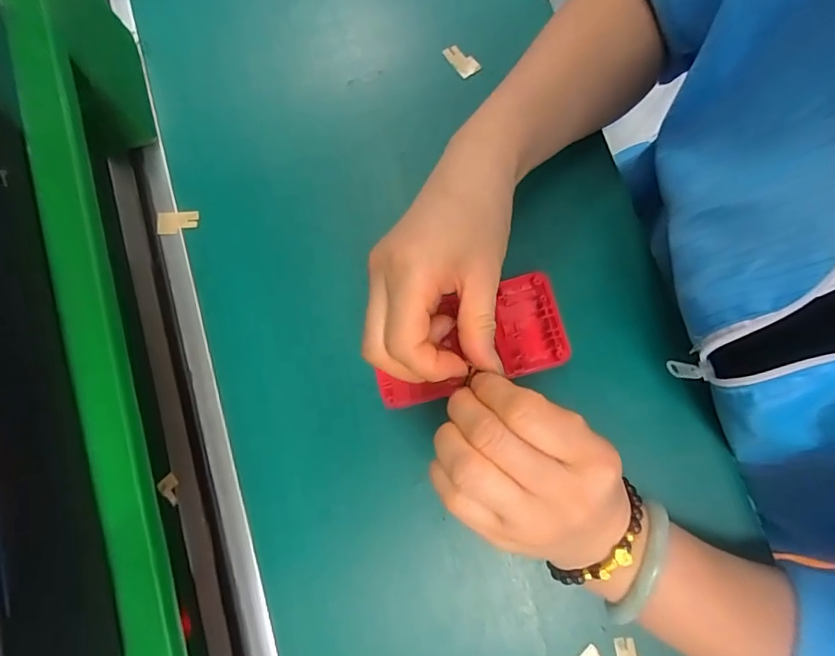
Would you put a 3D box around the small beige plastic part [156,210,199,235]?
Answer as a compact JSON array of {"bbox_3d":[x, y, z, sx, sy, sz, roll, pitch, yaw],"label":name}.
[{"bbox_3d":[-0.166,-0.073,0.346,0.028,0.004,0.015,-6,80,1],"label":"small beige plastic part"}]

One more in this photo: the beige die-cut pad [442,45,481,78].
[{"bbox_3d":[0.033,-0.199,0.372,0.015,0.006,0.027,-36,80,-4],"label":"beige die-cut pad"}]

